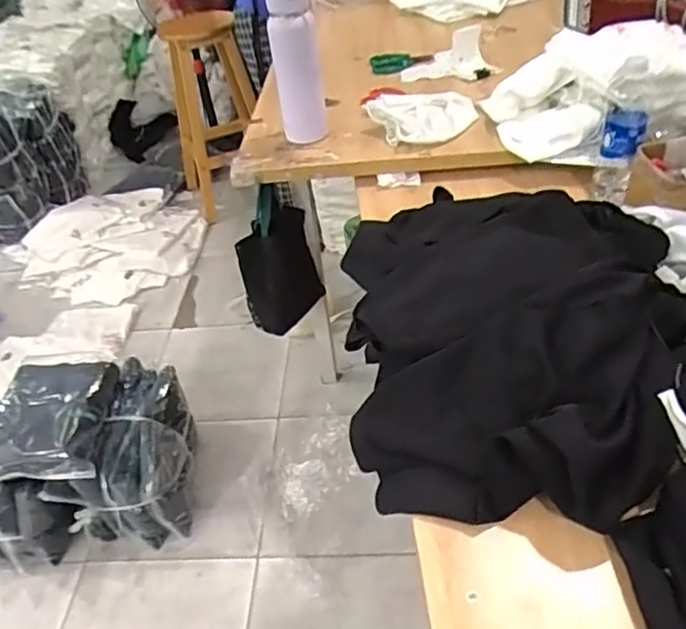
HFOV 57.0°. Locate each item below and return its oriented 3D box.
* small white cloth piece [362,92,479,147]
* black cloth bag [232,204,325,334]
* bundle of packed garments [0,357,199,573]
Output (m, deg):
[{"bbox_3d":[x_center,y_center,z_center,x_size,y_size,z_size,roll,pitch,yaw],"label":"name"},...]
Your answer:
[{"bbox_3d":[0.155,-0.383,1.213,0.201,0.037,0.212,-12,41,-10],"label":"small white cloth piece"},{"bbox_3d":[-0.135,-0.088,1.428,0.168,0.258,0.086,-25,45,-23],"label":"black cloth bag"},{"bbox_3d":[-0.619,0.332,1.451,0.527,0.292,0.353,-8,41,-5],"label":"bundle of packed garments"}]

